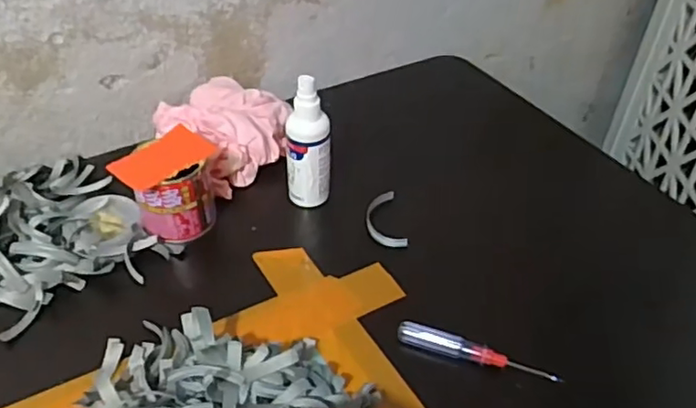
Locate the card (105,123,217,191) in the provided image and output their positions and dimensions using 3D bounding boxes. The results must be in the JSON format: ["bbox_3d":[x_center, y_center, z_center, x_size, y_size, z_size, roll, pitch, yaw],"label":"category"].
[{"bbox_3d":[-0.156,-0.040,0.508,0.050,0.004,0.079,28,47,24],"label":"card"}]

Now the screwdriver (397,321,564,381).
[{"bbox_3d":[0.097,0.114,0.451,0.120,0.018,0.012,17,44,17],"label":"screwdriver"}]

